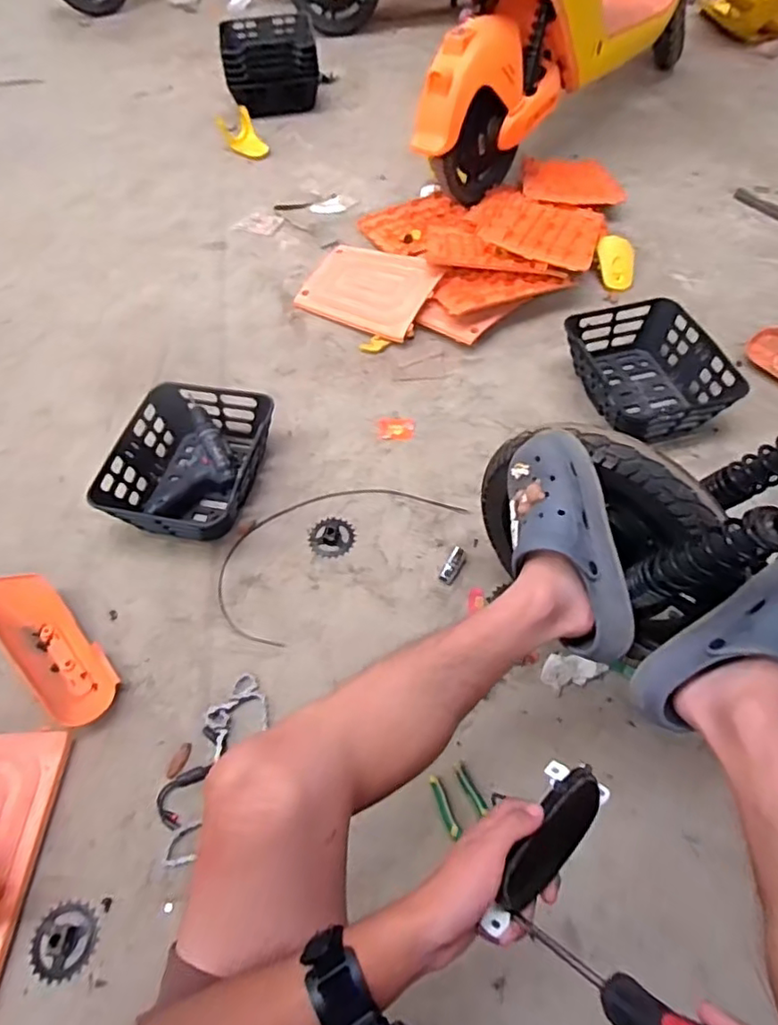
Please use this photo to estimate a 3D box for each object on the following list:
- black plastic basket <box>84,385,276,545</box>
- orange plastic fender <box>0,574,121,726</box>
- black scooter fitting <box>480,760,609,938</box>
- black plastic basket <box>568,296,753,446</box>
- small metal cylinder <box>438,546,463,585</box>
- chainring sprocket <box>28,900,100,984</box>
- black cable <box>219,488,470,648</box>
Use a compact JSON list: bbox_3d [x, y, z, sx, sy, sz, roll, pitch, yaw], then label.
[{"bbox_3d":[-0.378,-0.097,1.156,0.271,0.110,0.326,9,58,8],"label":"black plastic basket"},{"bbox_3d":[-0.570,0.218,0.987,0.329,0.058,0.119,37,66,23],"label":"orange plastic fender"},{"bbox_3d":[0.123,0.256,0.467,0.050,0.046,0.143,36,55,23],"label":"black scooter fitting"},{"bbox_3d":[0.534,-0.300,1.245,0.275,0.115,0.322,-13,57,-6],"label":"black plastic basket"},{"bbox_3d":[0.111,0.092,1.044,0.023,0.019,0.067,23,61,17],"label":"small metal cylinder"},{"bbox_3d":[-0.425,0.560,0.777,0.085,0.007,0.085,3,57,4],"label":"chainring sprocket"},{"bbox_3d":[-0.106,0.051,1.105,0.465,0.006,0.232,-34,60,-19],"label":"black cable"}]

